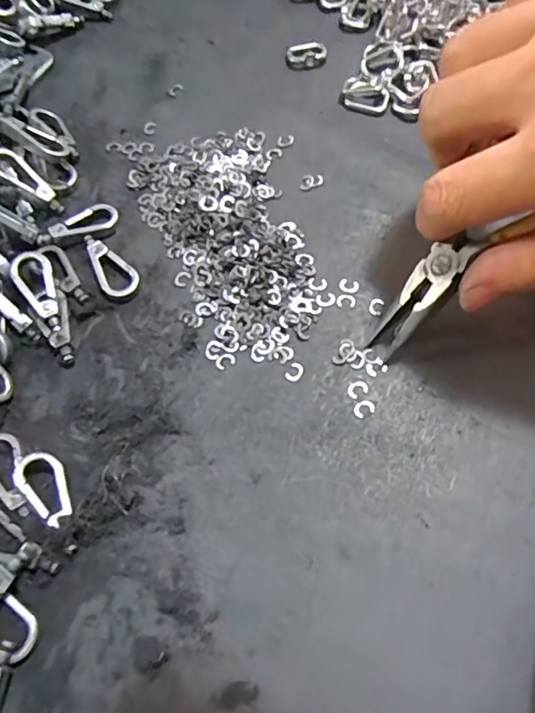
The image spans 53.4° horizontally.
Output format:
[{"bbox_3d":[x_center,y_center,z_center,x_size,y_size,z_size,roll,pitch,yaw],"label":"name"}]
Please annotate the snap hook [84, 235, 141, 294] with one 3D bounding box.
[{"bbox_3d":[-0.068,-0.041,0.232,0.015,0.005,0.038,-28,68,-11],"label":"snap hook"}]

